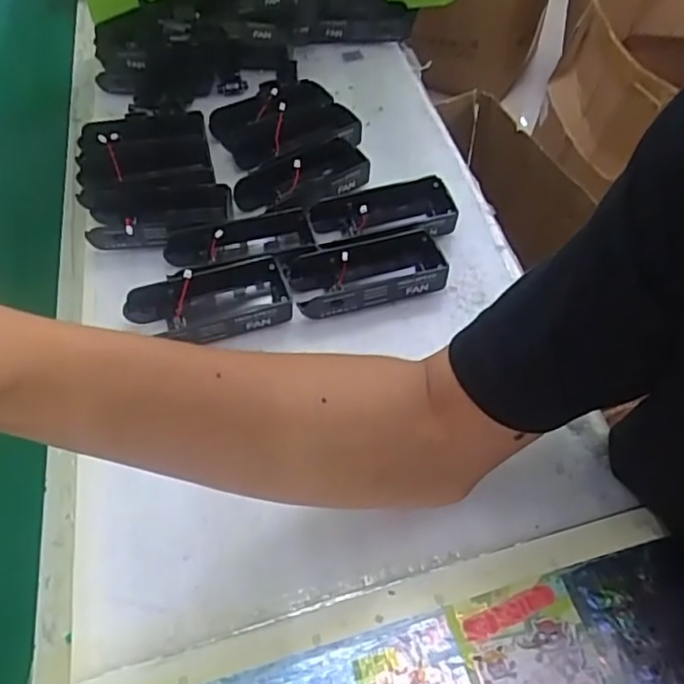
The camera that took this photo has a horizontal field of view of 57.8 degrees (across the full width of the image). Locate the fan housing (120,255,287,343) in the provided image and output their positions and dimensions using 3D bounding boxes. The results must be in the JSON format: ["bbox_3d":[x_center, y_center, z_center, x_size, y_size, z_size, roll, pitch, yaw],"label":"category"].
[{"bbox_3d":[-0.091,-0.027,0.425,0.107,0.026,0.048,-11,54,-7],"label":"fan housing"}]

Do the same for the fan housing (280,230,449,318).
[{"bbox_3d":[0.020,-0.049,0.447,0.116,0.027,0.049,-14,54,-9],"label":"fan housing"}]

